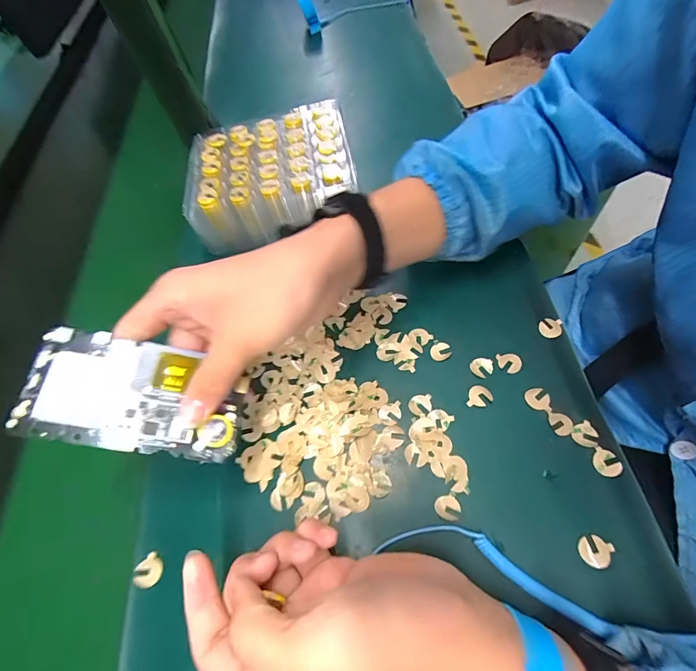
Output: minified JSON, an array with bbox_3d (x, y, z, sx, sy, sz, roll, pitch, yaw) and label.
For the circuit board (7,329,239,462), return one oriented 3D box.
[{"bbox_3d":[-0.132,0.038,0.238,0.125,0.004,0.066,13,72,-11],"label":"circuit board"}]

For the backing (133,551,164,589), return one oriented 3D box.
[{"bbox_3d":[-0.142,0.169,0.270,0.018,0.004,0.020,35,50,10],"label":"backing"}]

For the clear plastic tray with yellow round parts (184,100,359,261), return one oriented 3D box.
[{"bbox_3d":[-0.082,-0.175,0.415,0.174,0.057,0.150,-12,60,2],"label":"clear plastic tray with yellow round parts"}]

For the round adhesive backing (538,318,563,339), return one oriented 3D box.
[{"bbox_3d":[0.170,-0.007,0.319,0.017,0.004,0.019,16,65,19],"label":"round adhesive backing"}]

